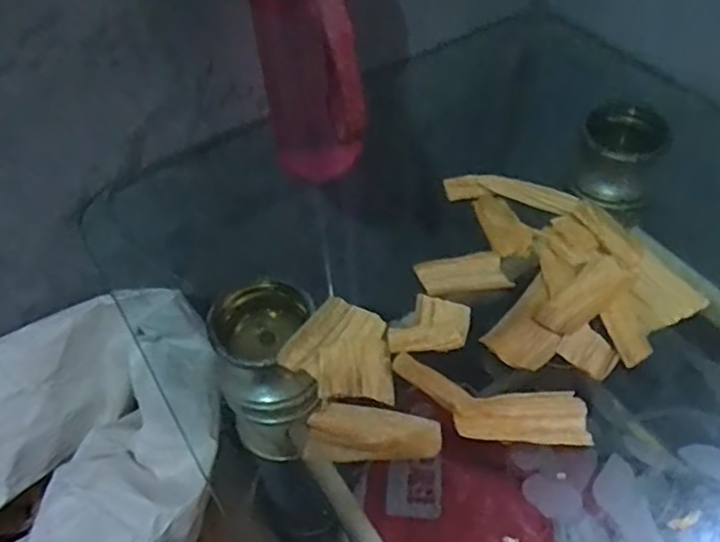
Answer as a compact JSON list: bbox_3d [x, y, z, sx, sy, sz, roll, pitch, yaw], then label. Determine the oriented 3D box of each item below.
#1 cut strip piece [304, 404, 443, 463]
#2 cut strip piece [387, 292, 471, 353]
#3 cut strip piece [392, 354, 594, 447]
[{"bbox_3d":[0.008,0.092,0.368,0.073,0.020,0.033,7,51,10],"label":"cut strip piece"},{"bbox_3d":[0.044,0.031,0.405,0.046,0.010,0.047,9,51,11],"label":"cut strip piece"},{"bbox_3d":[0.071,0.077,0.371,0.111,0.014,0.043,11,52,13],"label":"cut strip piece"}]

